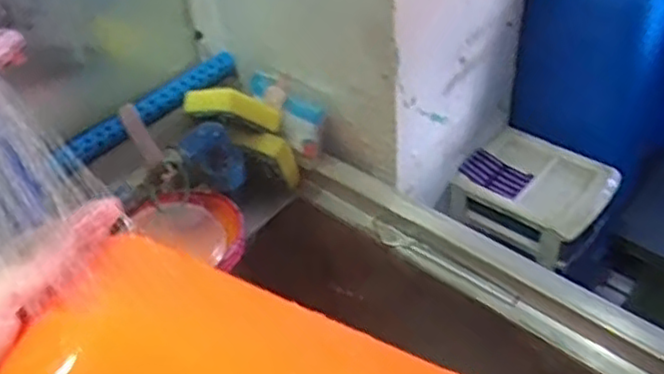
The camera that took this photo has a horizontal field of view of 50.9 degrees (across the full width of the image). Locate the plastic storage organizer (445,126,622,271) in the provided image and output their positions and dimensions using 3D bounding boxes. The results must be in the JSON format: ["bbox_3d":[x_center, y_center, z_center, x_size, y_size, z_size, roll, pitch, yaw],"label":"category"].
[{"bbox_3d":[0.249,0.010,0.865,0.167,0.068,0.138,24,48,29],"label":"plastic storage organizer"}]

